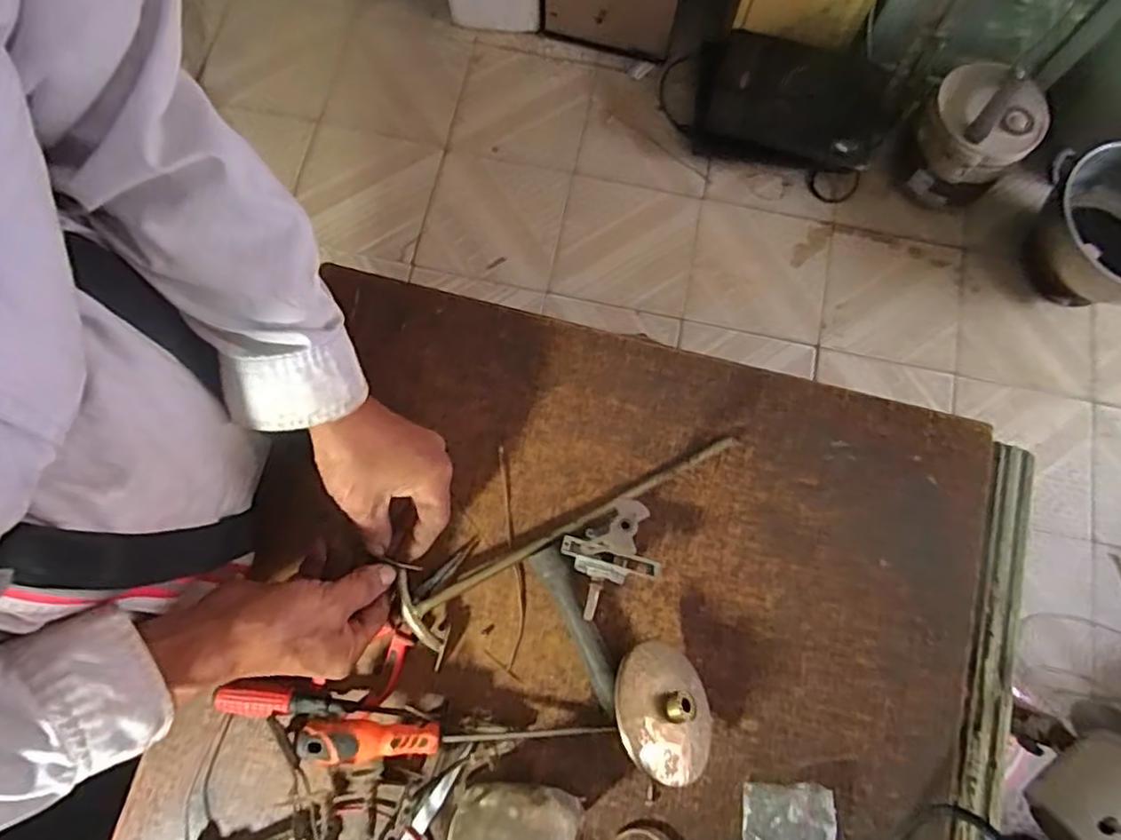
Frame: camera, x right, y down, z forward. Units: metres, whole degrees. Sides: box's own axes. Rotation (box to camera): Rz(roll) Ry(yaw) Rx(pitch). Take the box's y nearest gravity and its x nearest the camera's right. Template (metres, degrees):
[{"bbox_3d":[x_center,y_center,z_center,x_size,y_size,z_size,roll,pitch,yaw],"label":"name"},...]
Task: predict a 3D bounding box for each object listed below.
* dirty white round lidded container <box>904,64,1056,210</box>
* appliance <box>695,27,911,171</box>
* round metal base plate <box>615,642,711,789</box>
[{"bbox_3d":[0.801,-0.555,1.331,0.205,0.228,0.208,37,78,7],"label":"dirty white round lidded container"},{"bbox_3d":[0.476,-0.650,1.396,0.398,0.155,0.260,15,77,2],"label":"appliance"},{"bbox_3d":[0.079,0.202,0.464,0.094,0.020,0.090,27,46,-32],"label":"round metal base plate"}]

